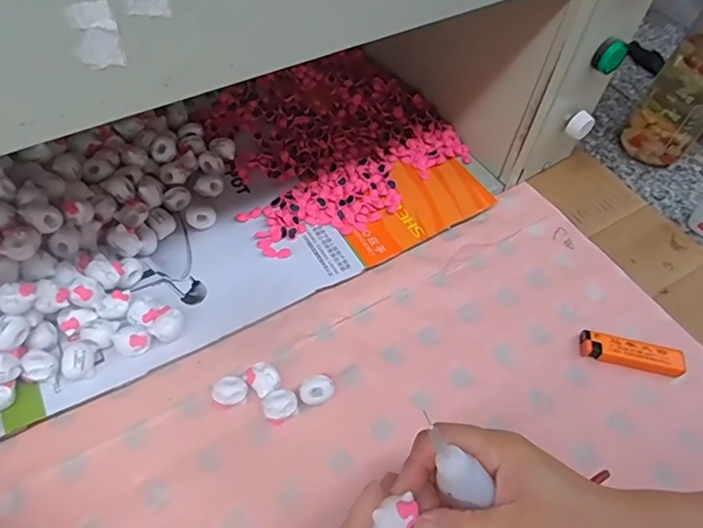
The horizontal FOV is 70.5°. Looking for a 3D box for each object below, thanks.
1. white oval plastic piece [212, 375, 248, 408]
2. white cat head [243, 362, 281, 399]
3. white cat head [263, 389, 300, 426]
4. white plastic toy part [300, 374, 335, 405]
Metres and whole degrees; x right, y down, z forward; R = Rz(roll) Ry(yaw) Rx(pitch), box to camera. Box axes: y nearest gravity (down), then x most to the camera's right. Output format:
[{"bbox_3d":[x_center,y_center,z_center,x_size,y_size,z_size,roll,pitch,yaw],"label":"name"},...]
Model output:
[{"bbox_3d":[-0.089,0.094,0.367,0.024,0.016,0.019,-13,57,-13],"label":"white oval plastic piece"},{"bbox_3d":[-0.066,0.088,0.375,0.020,0.014,0.026,-35,65,-25],"label":"white cat head"},{"bbox_3d":[-0.052,0.104,0.364,0.024,0.018,0.020,-25,61,-21],"label":"white cat head"},{"bbox_3d":[-0.026,0.097,0.376,0.024,0.019,0.021,-18,59,-17],"label":"white plastic toy part"}]

